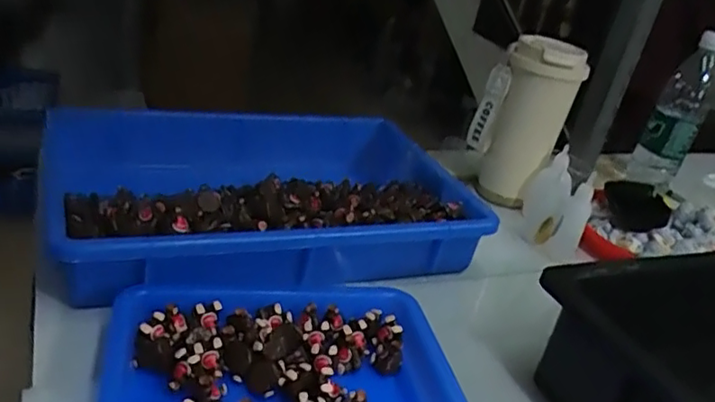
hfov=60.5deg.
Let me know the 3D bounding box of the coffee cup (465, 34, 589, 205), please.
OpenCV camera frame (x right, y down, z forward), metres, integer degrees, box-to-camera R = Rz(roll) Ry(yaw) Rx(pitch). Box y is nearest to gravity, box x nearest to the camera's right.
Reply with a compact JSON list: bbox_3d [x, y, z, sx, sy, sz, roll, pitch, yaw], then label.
[{"bbox_3d":[0.189,-0.088,0.706,0.079,0.183,0.079,9,27,-5],"label":"coffee cup"}]

